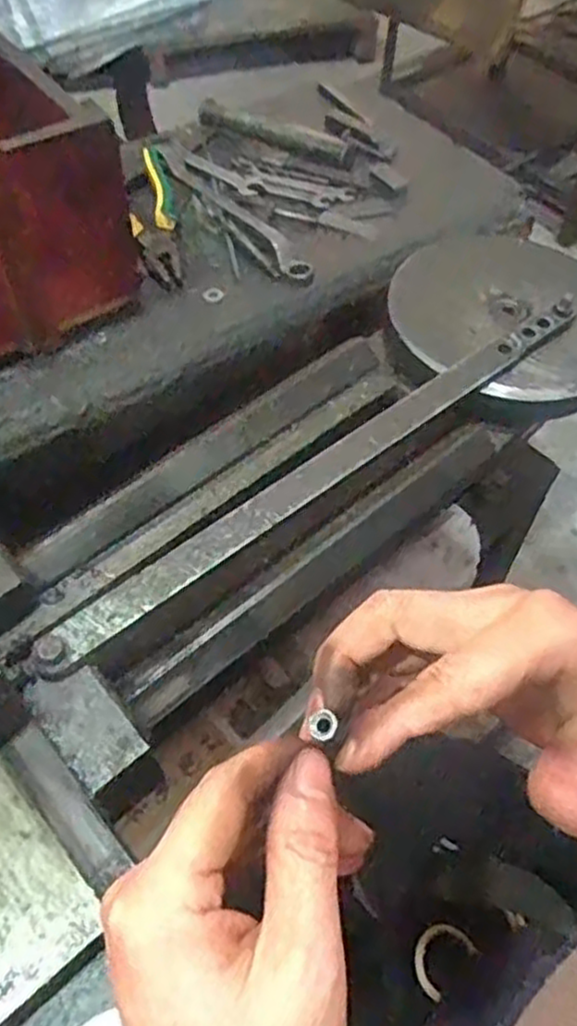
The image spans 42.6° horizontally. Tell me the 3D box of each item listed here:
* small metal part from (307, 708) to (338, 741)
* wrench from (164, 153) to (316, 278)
[{"bbox_3d":[0.011,0.067,0.231,0.009,0.004,0.009,-9,56,-6],"label":"small metal part"},{"bbox_3d":[-0.051,-0.284,0.691,0.025,0.016,0.222,-31,61,-20],"label":"wrench"}]

